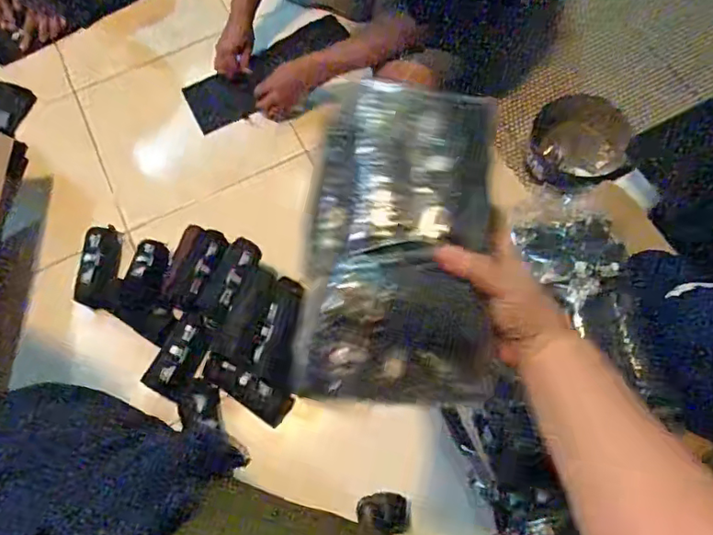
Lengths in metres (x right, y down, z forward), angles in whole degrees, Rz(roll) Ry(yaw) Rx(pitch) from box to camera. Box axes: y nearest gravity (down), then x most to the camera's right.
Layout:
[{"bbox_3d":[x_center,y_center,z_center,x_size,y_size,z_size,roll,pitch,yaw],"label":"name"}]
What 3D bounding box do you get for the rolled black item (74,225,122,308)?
[{"bbox_3d":[-0.475,-0.003,1.030,0.058,0.042,0.154,9,82,6],"label":"rolled black item"}]

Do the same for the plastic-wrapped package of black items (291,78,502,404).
[{"bbox_3d":[0.034,-0.029,0.451,0.147,0.077,0.256,2,68,4],"label":"plastic-wrapped package of black items"}]

